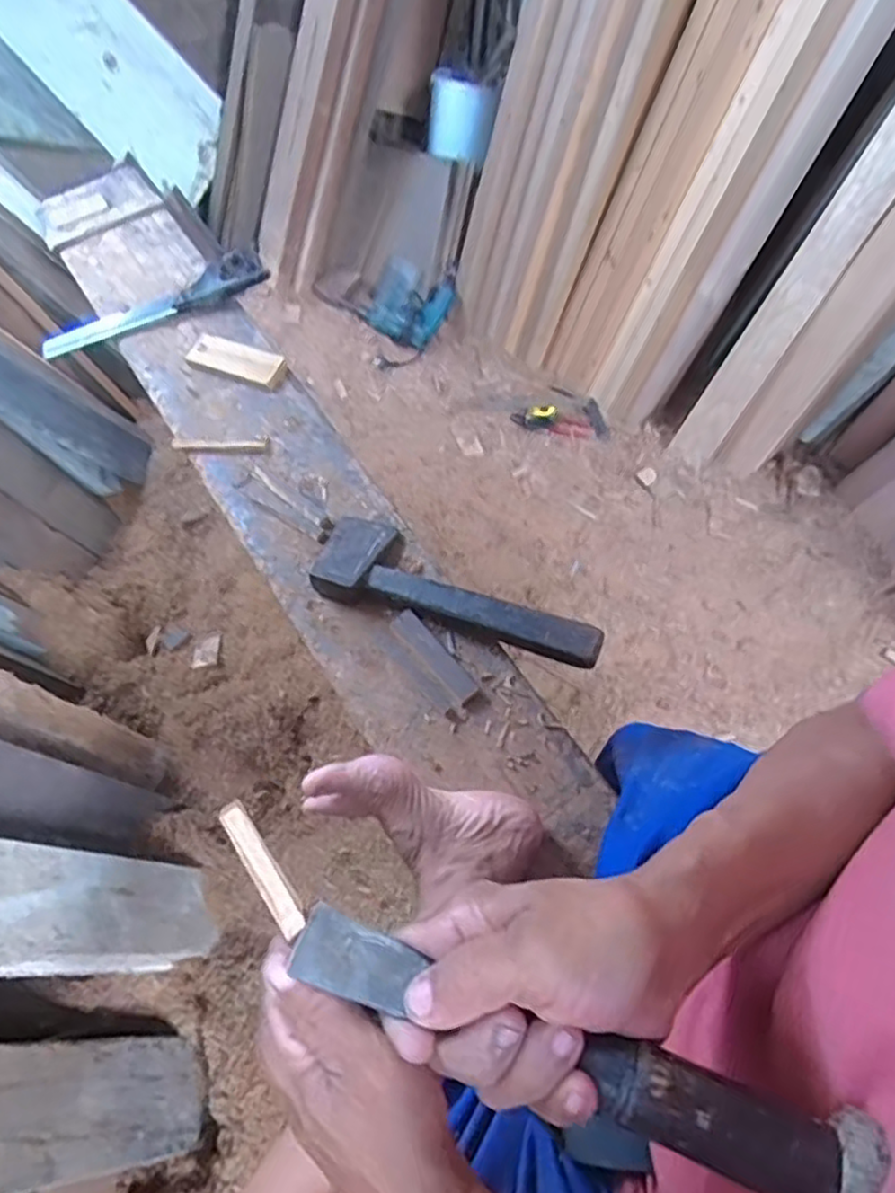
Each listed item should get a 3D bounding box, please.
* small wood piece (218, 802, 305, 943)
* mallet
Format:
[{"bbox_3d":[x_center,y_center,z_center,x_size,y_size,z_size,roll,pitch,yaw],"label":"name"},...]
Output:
[{"bbox_3d":[-0.081,0.120,0.303,0.012,0.005,0.064,-29,95,-15],"label":"small wood piece"},{"bbox_3d":[0.011,-0.016,0.773,0.335,0.055,0.111,18,64,9],"label":"mallet"}]

